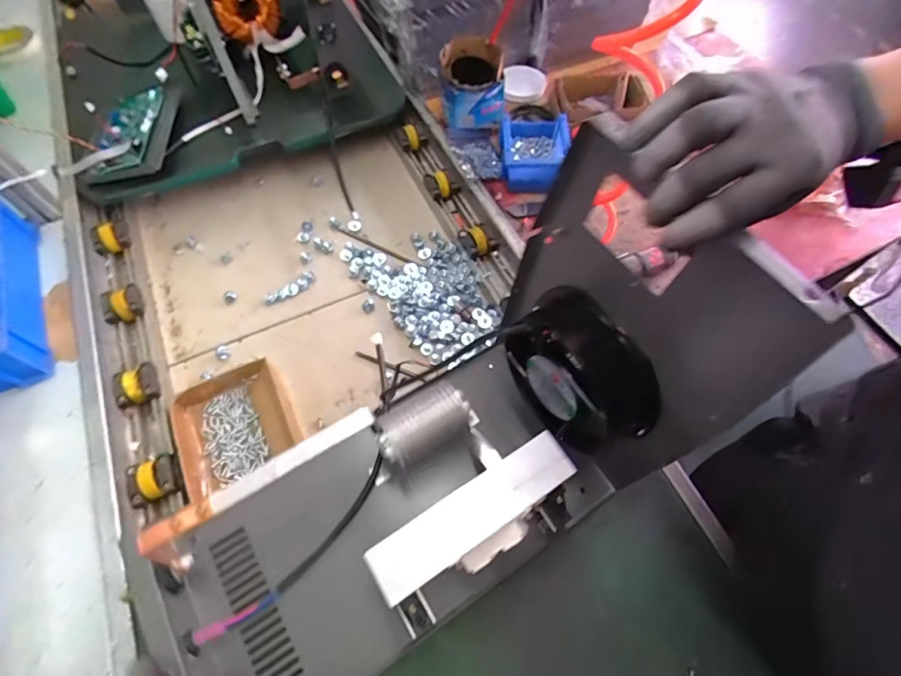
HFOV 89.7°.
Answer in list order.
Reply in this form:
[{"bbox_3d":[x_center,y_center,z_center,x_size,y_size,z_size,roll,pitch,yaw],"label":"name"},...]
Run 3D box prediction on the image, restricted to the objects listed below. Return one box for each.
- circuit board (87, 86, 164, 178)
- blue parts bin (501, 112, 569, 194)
[{"bbox_3d":[-0.552,-0.356,0.778,0.089,0.015,0.195,-5,64,7],"label":"circuit board"},{"bbox_3d":[0.144,-0.330,0.788,0.112,0.069,0.150,4,63,2],"label":"blue parts bin"}]

